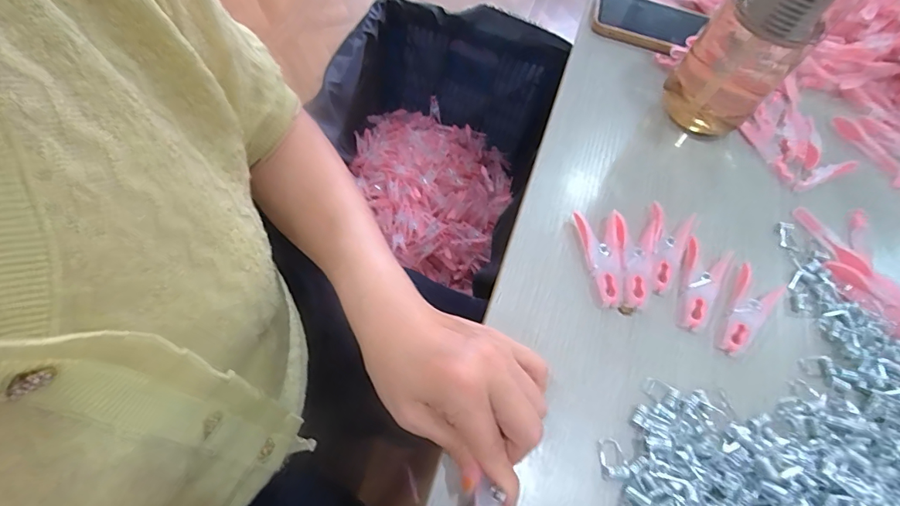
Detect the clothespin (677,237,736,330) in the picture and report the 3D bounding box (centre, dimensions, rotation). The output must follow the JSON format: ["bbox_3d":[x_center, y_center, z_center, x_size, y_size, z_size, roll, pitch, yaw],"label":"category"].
[{"bbox_3d":[0.188,0.024,0.341,0.030,0.009,0.074,29,63,12],"label":"clothespin"}]

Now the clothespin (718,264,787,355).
[{"bbox_3d":[0.219,0.043,0.333,0.031,0.012,0.072,39,65,16],"label":"clothespin"}]

